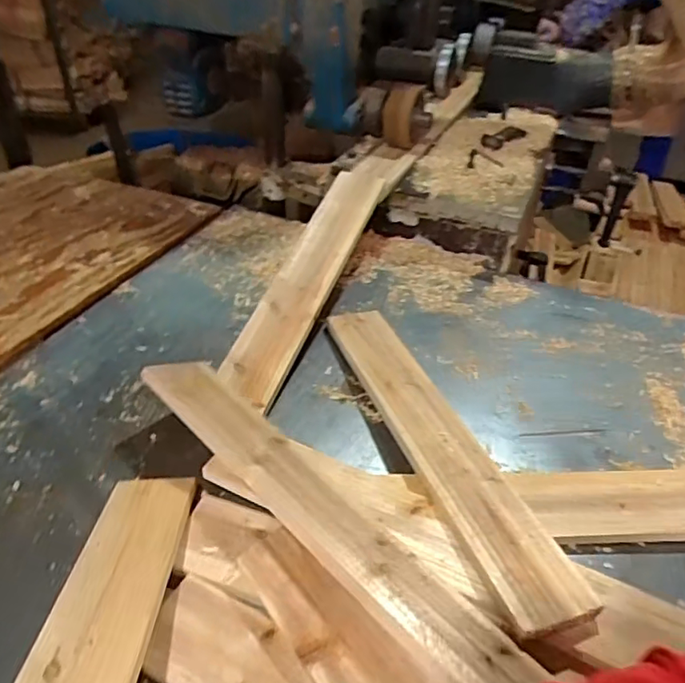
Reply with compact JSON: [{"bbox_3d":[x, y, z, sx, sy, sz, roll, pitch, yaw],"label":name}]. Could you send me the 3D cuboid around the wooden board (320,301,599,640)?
[{"bbox_3d":[0.102,0.095,0.644,0.086,0.016,0.478,-5,34,-21],"label":"wooden board"}]

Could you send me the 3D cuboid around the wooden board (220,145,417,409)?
[{"bbox_3d":[-0.022,-0.147,0.860,0.092,0.037,0.580,13,51,15],"label":"wooden board"}]

